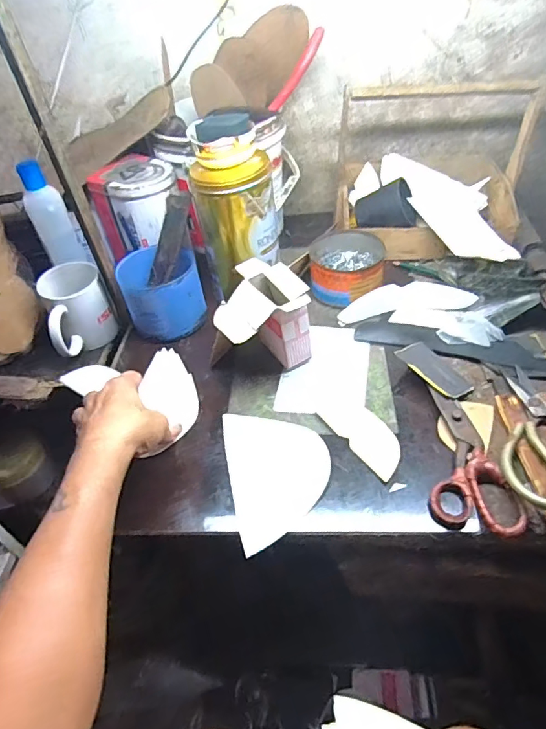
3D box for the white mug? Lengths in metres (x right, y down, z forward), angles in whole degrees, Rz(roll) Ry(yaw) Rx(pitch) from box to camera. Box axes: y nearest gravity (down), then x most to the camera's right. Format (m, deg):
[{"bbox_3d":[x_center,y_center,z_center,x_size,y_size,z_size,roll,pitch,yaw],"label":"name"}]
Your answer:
[{"bbox_3d":[-0.264,-0.075,0.654,0.081,0.085,0.117,-20,47,-13],"label":"white mug"}]

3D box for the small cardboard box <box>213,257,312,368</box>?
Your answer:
[{"bbox_3d":[-0.015,-0.050,0.560,0.102,0.107,0.098,-14,45,-7],"label":"small cardboard box"}]

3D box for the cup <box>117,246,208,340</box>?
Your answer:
[{"bbox_3d":[-0.144,-0.096,0.628,0.098,0.085,0.096,-3,45,3],"label":"cup"}]

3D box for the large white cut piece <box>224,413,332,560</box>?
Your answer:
[{"bbox_3d":[0.005,0.102,0.474,0.096,0.017,0.149,-12,45,-6],"label":"large white cut piece"}]

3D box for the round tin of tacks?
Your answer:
[{"bbox_3d":[0.102,-0.131,0.657,0.098,0.056,0.106,-3,45,3],"label":"round tin of tacks"}]

